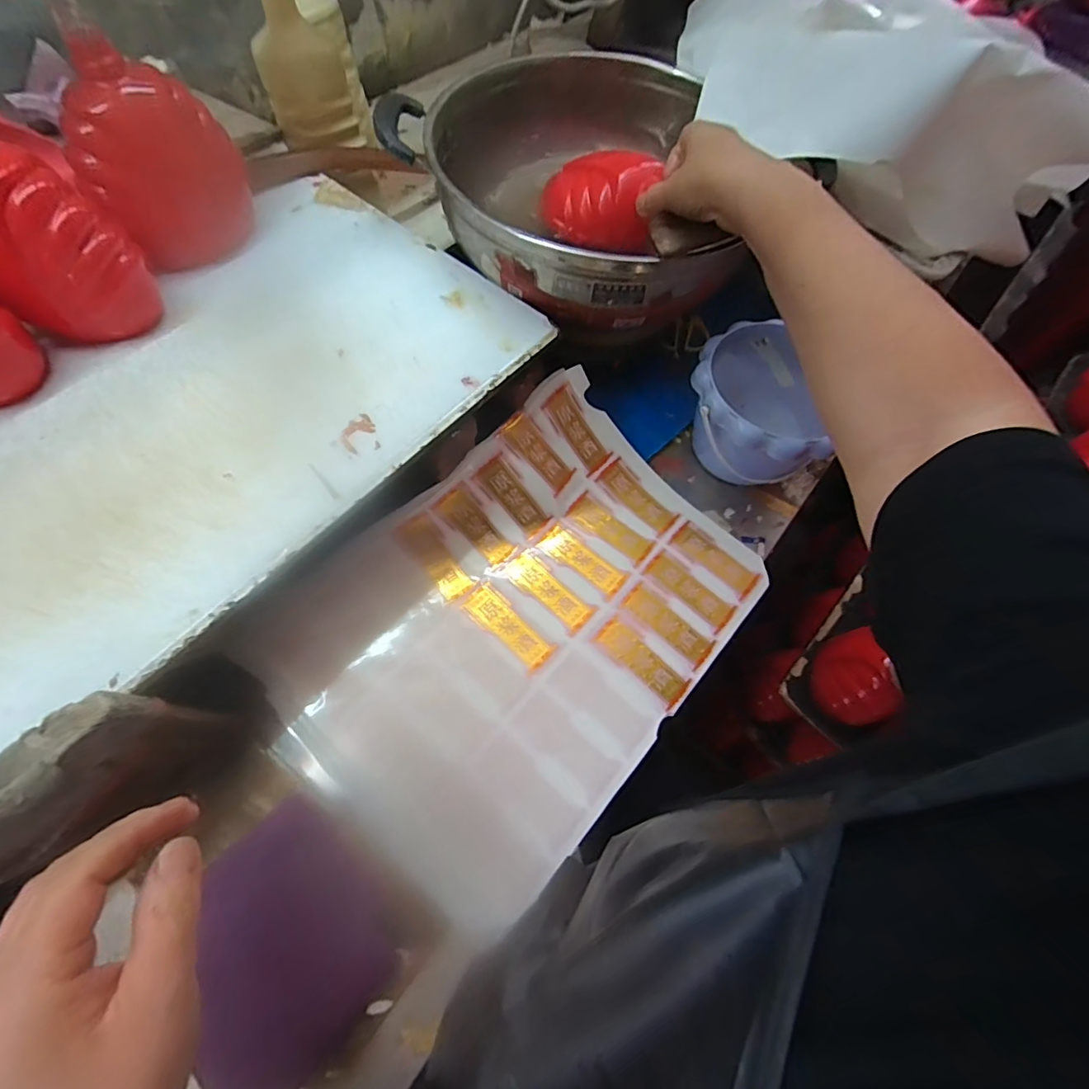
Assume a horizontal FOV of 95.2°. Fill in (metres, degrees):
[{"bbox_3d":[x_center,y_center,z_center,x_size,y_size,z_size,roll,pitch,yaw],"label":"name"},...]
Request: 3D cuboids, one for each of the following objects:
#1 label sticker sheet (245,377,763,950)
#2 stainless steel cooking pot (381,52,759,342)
[{"bbox_3d":[-0.008,0.059,0.447,0.425,0.085,0.306,-40,73,-18],"label":"label sticker sheet"},{"bbox_3d":[0.059,-0.361,0.497,0.316,0.111,0.319,1,65,-2],"label":"stainless steel cooking pot"}]

